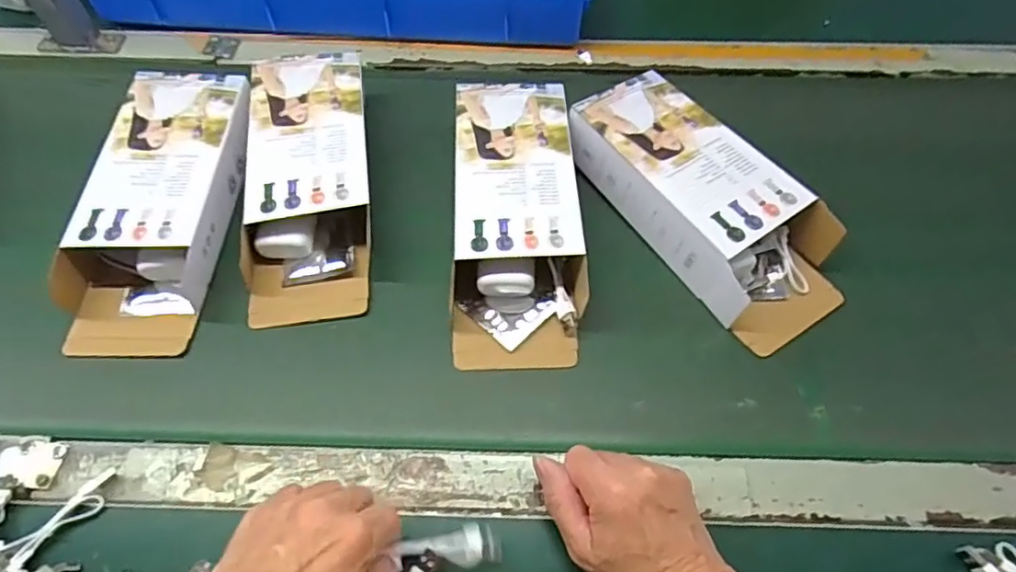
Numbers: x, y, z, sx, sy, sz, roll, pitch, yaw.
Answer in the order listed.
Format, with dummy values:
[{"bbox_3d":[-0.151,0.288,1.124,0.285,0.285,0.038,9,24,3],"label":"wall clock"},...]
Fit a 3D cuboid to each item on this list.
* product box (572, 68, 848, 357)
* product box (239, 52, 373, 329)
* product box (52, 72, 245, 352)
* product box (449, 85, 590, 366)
[{"bbox_3d":[0.164,-0.075,0.493,0.109,0.049,0.250,-31,63,-14],"label":"product box"},{"bbox_3d":[-0.167,-0.093,0.513,0.112,0.058,0.254,-6,60,0],"label":"product box"},{"bbox_3d":[-0.284,-0.080,0.499,0.107,0.054,0.232,2,60,5],"label":"product box"},{"bbox_3d":[0.007,-0.061,0.490,0.100,0.049,0.254,-2,60,2],"label":"product box"}]

